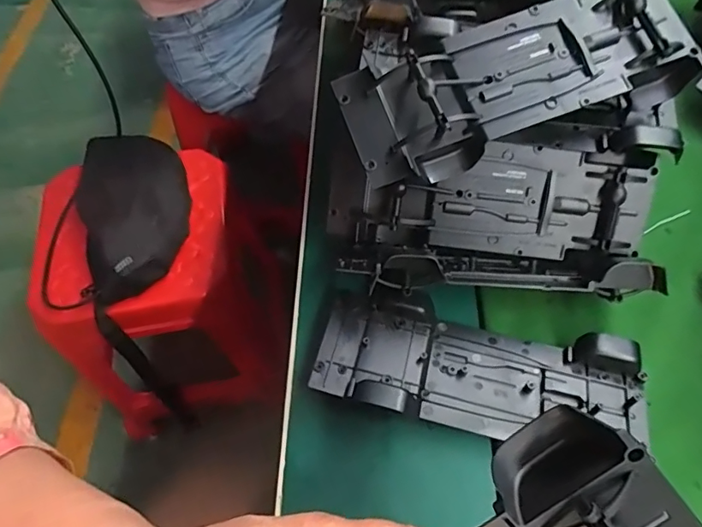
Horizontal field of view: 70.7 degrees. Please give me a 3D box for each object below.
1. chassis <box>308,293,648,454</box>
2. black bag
[{"bbox_3d":[0.077,0.063,0.300,0.192,0.029,0.073,9,61,5],"label":"chassis"},{"bbox_3d":[-0.307,-0.088,0.703,0.152,0.080,0.256,-20,62,-9],"label":"black bag"}]

